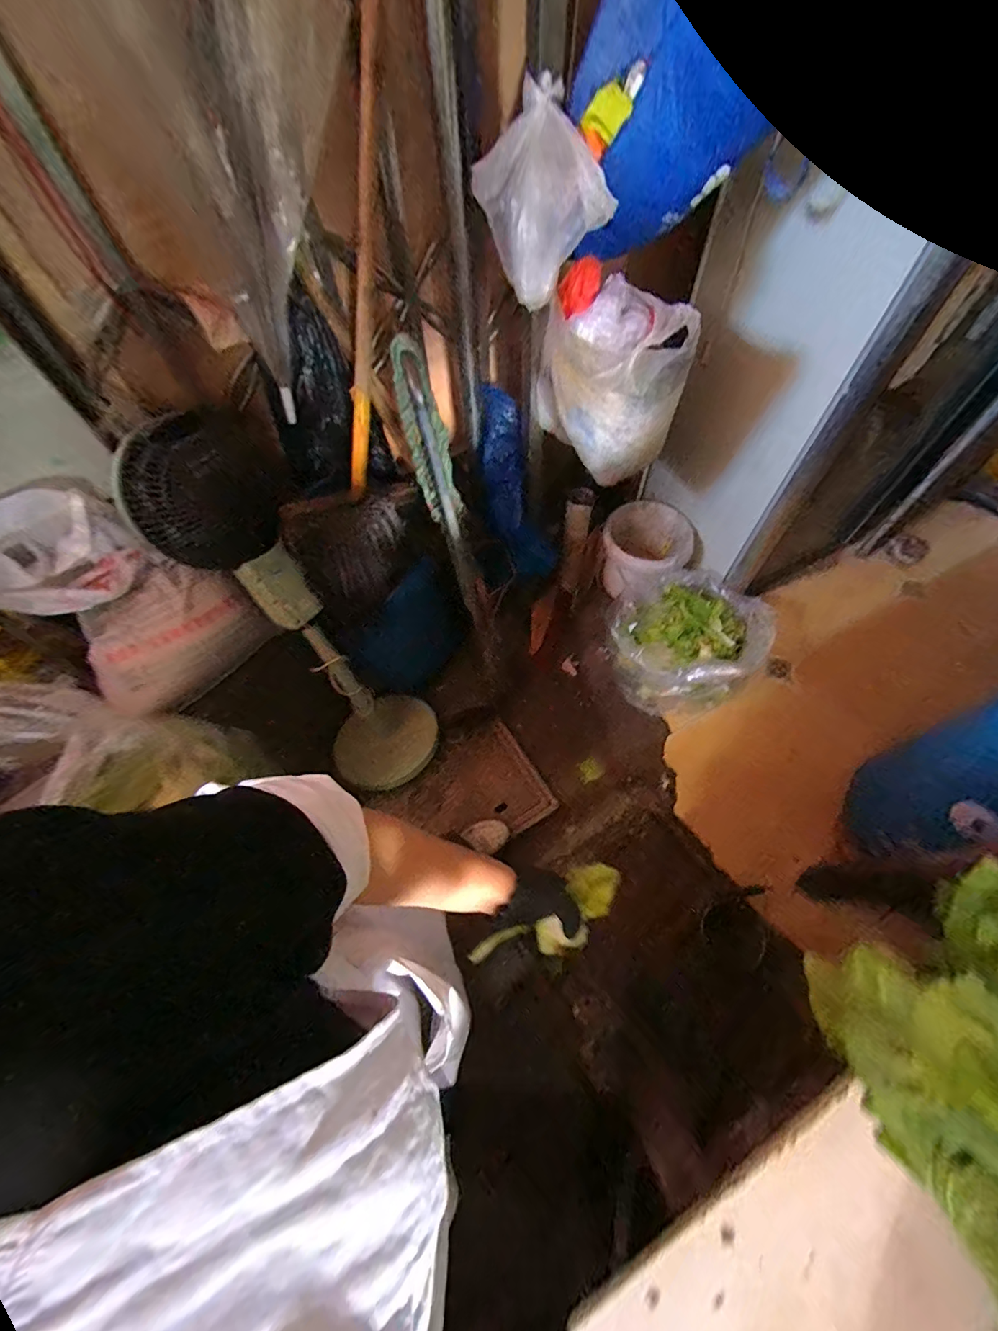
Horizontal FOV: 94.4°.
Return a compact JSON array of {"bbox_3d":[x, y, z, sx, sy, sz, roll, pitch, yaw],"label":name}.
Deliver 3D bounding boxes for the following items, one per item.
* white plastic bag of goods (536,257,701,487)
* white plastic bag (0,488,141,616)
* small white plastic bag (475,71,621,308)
[{"bbox_3d":[0.204,-0.526,0.882,0.176,0.320,0.279,-19,62,-8],"label":"white plastic bag of goods"},{"bbox_3d":[-0.807,-0.169,0.796,0.262,0.227,0.052,-37,66,-17],"label":"white plastic bag"},{"bbox_3d":[0.058,-0.706,0.708,0.119,0.197,0.216,-23,62,-10],"label":"small white plastic bag"}]

